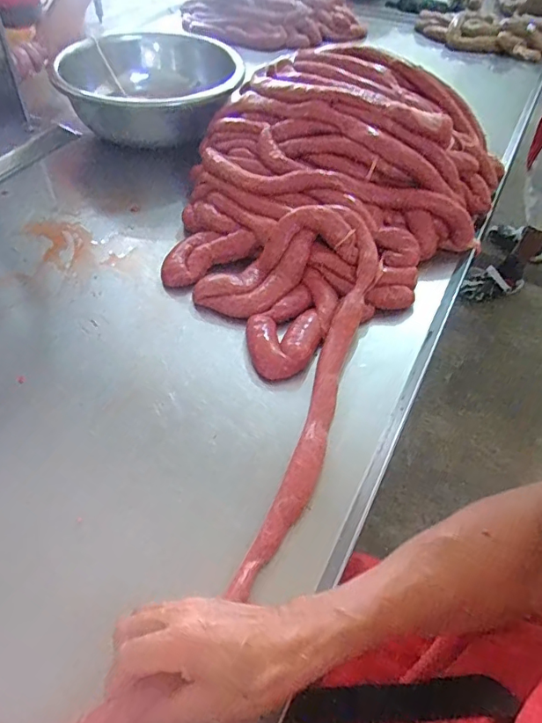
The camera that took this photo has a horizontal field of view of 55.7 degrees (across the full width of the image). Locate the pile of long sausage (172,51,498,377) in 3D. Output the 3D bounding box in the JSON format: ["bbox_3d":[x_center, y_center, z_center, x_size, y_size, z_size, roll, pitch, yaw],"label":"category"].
[{"bbox_3d":[0.089,-0.285,0.780,0.578,0.165,0.440,-32,58,-27],"label":"pile of long sausage"}]

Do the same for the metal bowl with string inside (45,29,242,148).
[{"bbox_3d":[-0.219,-0.506,0.945,0.302,0.107,0.260,8,49,3],"label":"metal bowl with string inside"}]

